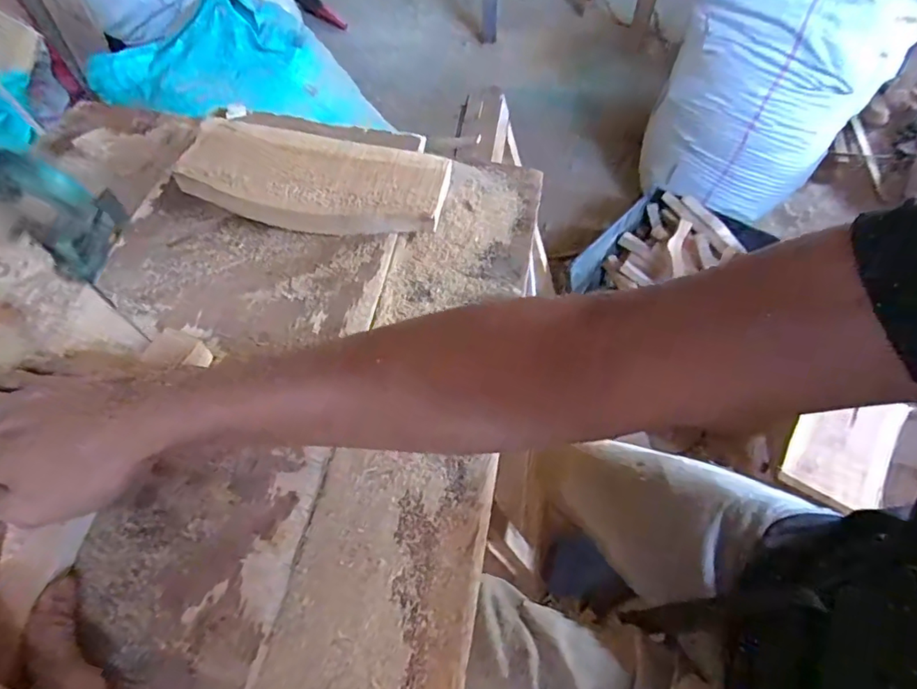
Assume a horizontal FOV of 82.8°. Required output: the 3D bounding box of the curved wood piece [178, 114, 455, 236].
[{"bbox_3d":[-0.134,-0.156,0.487,0.245,0.028,0.106,10,59,7],"label":"curved wood piece"}]

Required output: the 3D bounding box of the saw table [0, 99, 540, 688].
[{"bbox_3d":[-0.223,0.024,0.394,0.512,0.035,0.574,9,59,6],"label":"saw table"}]

